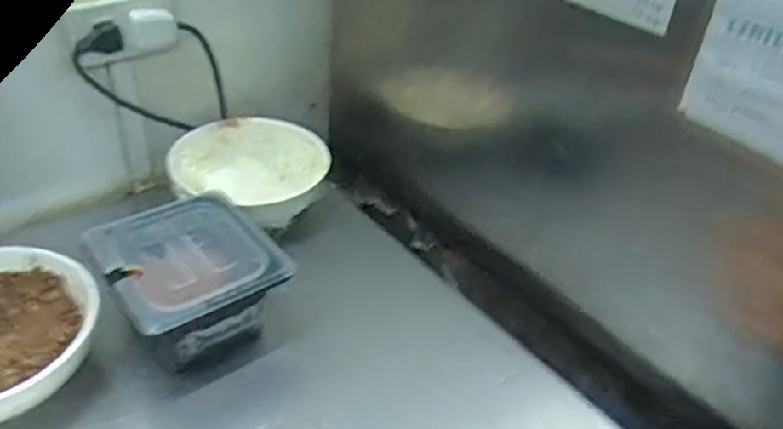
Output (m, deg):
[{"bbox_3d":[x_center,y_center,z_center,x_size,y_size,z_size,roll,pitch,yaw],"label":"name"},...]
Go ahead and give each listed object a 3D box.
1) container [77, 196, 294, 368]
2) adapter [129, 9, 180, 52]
[{"bbox_3d":[-0.209,0.077,0.686,0.153,0.101,0.170,-24,46,-33],"label":"container"},{"bbox_3d":[-0.271,-0.209,0.739,0.052,0.043,0.022,-15,42,-26],"label":"adapter"}]

